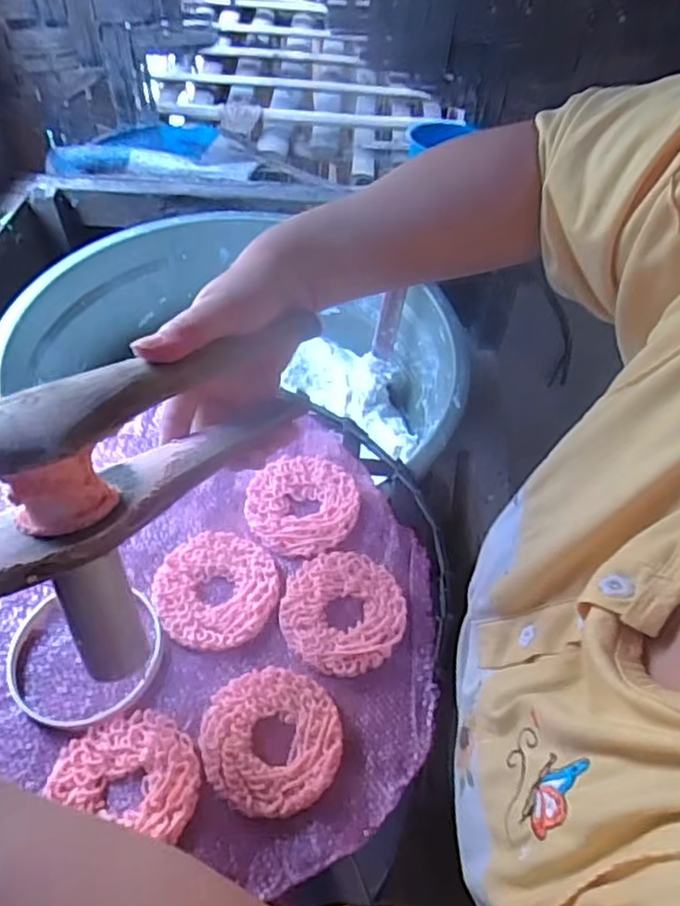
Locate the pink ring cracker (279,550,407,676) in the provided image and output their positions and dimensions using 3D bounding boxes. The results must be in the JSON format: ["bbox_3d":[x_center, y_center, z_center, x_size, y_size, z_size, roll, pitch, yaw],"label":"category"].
[{"bbox_3d":[0.002,0.100,0.424,0.077,0.005,0.080,7,53,3],"label":"pink ring cracker"}]

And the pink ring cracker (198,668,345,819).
[{"bbox_3d":[-0.039,0.160,0.373,0.076,0.005,0.077,-12,54,-12],"label":"pink ring cracker"}]

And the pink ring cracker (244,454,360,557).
[{"bbox_3d":[-0.027,0.035,0.475,0.080,0.006,0.077,1,53,-2],"label":"pink ring cracker"}]

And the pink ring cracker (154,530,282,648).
[{"bbox_3d":[-0.080,0.086,0.431,0.077,0.005,0.081,1,53,-2],"label":"pink ring cracker"}]

